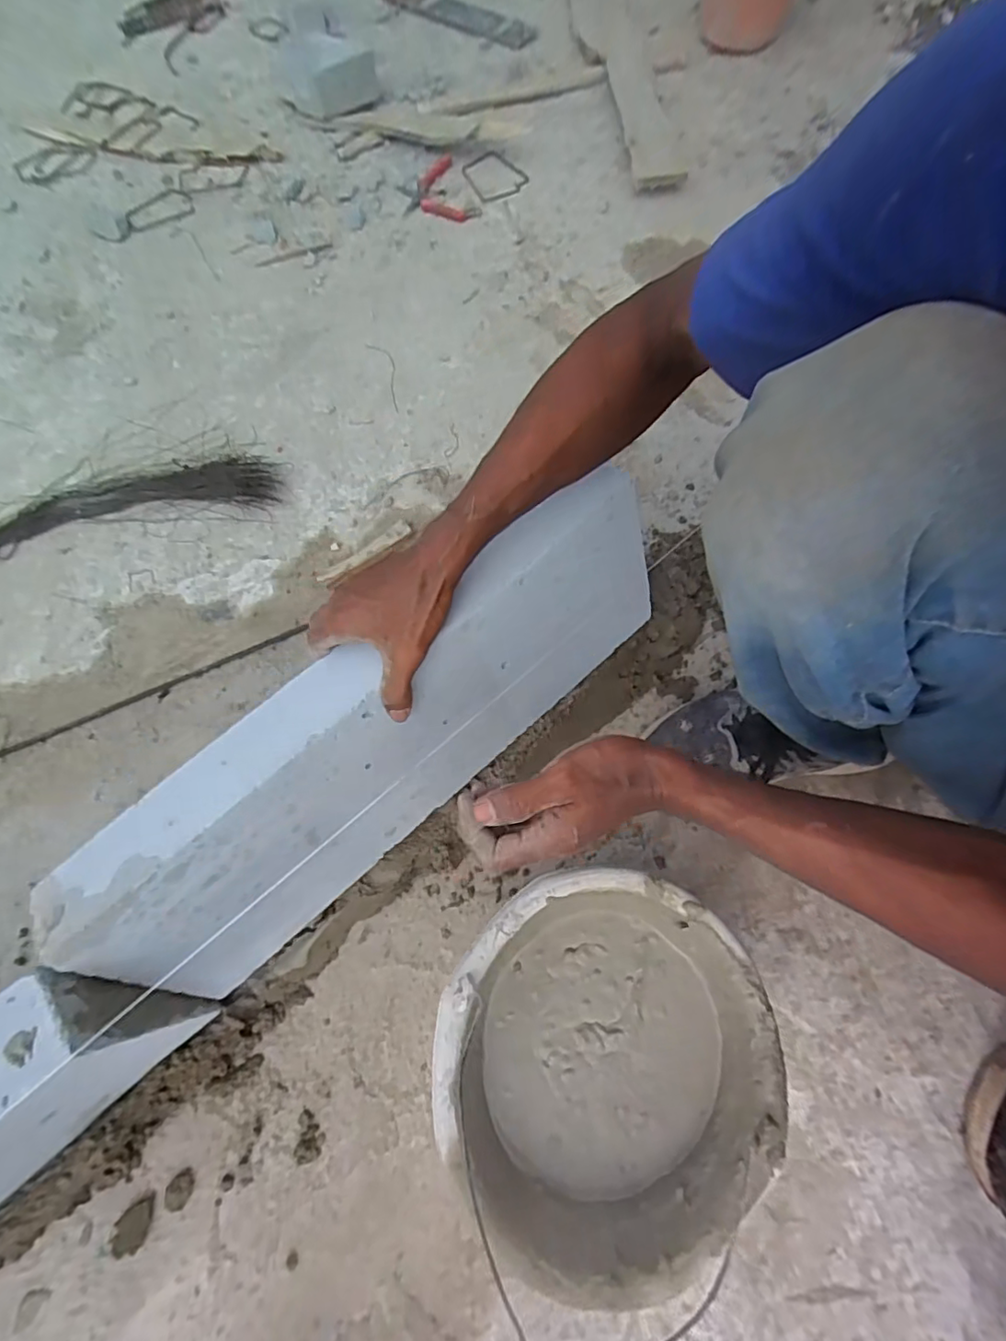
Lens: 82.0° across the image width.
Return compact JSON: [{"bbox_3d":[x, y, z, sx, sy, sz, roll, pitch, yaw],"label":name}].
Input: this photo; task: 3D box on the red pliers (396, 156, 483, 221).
[{"bbox_3d":[-0.126,-0.883,1.078,0.120,0.028,0.182,-21,68,-6],"label":"red pliers"}]

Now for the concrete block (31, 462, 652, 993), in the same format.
[{"bbox_3d":[-0.091,0.048,0.530,0.584,0.210,0.126,-38,70,-12],"label":"concrete block"}]

